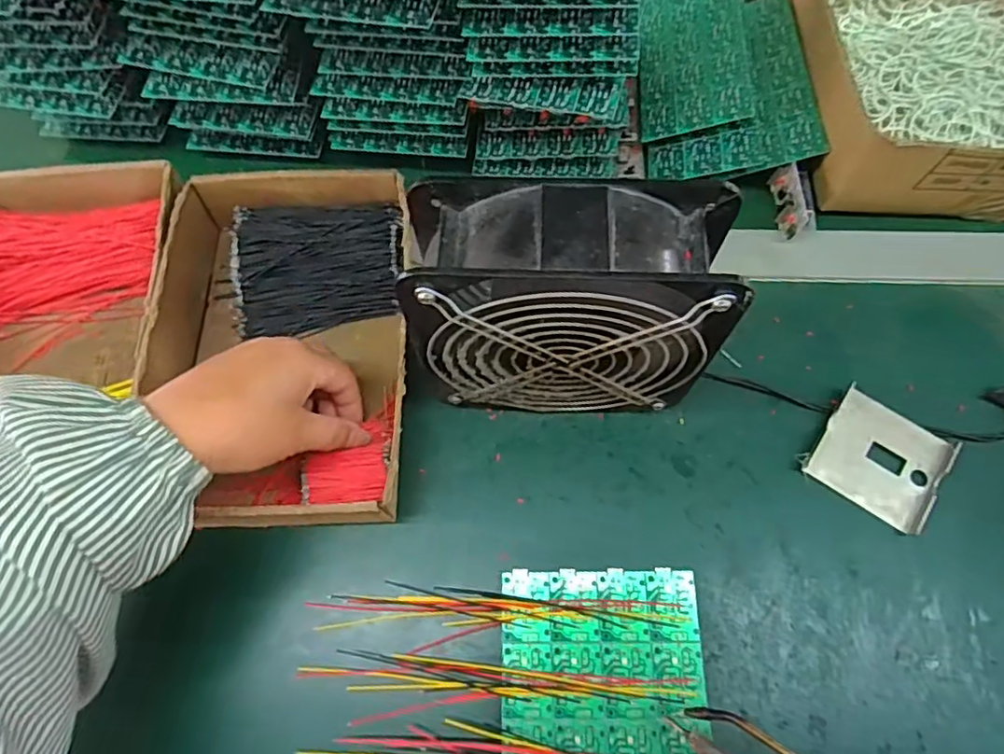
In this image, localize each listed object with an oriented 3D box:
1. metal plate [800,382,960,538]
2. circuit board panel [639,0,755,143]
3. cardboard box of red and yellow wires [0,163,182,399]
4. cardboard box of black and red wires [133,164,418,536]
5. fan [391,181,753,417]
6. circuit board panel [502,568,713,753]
[{"bbox_3d":[0.227,0.048,0.352,0.068,0.009,0.064,32,72,15],"label":"metal plate"},{"bbox_3d":[0.149,-0.260,0.464,0.079,0.004,0.172,-3,65,22],"label":"circuit board panel"},{"bbox_3d":[-0.291,-0.033,0.382,0.156,0.044,0.231,-4,67,1],"label":"cardboard box of red and yellow wires"},{"bbox_3d":[-0.136,-0.023,0.375,0.151,0.048,0.236,-4,67,1],"label":"cardboard box of black and red wires"},{"bbox_3d":[0.034,-0.030,0.315,0.149,0.153,0.058,1,67,3],"label":"fan"},{"bbox_3d":[0.052,0.190,0.294,0.102,0.020,0.174,-1,67,2],"label":"circuit board panel"}]

